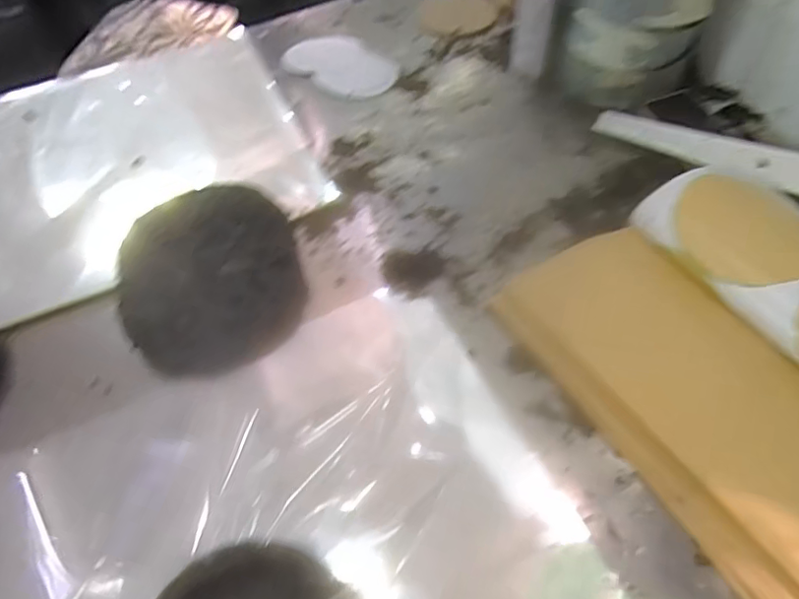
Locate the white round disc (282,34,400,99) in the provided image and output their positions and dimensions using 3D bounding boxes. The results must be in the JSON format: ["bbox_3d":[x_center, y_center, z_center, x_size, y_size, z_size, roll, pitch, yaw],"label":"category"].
[{"bbox_3d":[-0.093,-0.385,0.893,0.196,0.010,0.140,34,63,25],"label":"white round disc"}]

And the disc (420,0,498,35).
[{"bbox_3d":[0.102,-0.505,0.967,0.127,0.008,0.127,-2,54,3],"label":"disc"}]

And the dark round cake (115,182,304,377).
[{"bbox_3d":[-0.210,-0.025,0.613,0.191,0.048,0.230,-16,55,-8],"label":"dark round cake"}]

